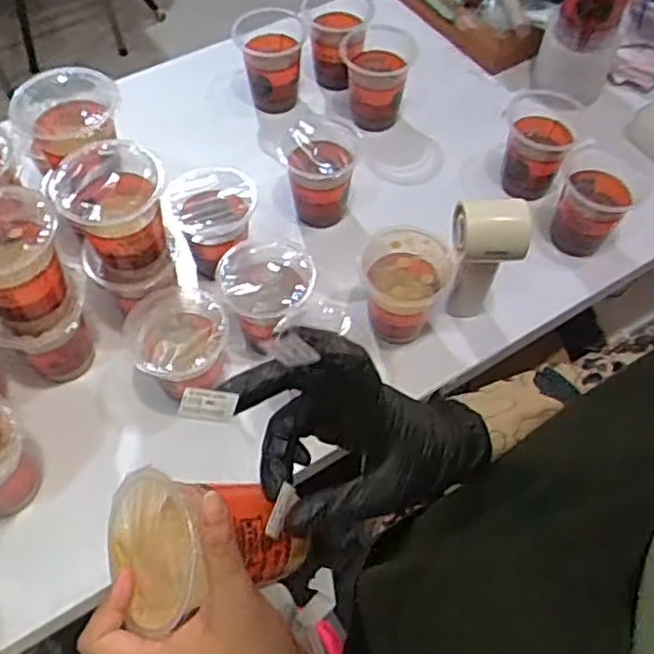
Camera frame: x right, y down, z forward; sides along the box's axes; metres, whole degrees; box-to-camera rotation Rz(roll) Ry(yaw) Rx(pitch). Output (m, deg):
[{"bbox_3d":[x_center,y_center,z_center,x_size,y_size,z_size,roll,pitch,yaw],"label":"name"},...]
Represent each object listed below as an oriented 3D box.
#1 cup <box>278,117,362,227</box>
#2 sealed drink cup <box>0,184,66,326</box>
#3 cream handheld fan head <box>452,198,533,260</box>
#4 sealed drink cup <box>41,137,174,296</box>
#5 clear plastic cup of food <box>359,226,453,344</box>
[{"bbox_3d":[-0.008,-0.167,0.769,0.079,0.096,0.087,6,58,2],"label":"cup"},{"bbox_3d":[-0.263,-0.059,0.574,0.086,0.096,0.088,1,58,-1],"label":"sealed drink cup"},{"bbox_3d":[0.153,-0.087,0.634,0.070,0.047,0.051,2,58,0],"label":"cream handheld fan head"},{"bbox_3d":[-0.185,-0.097,0.613,0.088,0.125,0.084,1,58,-1],"label":"sealed drink cup"},{"bbox_3d":[0.076,-0.031,0.703,0.080,0.109,0.083,1,58,-1],"label":"clear plastic cup of food"}]

